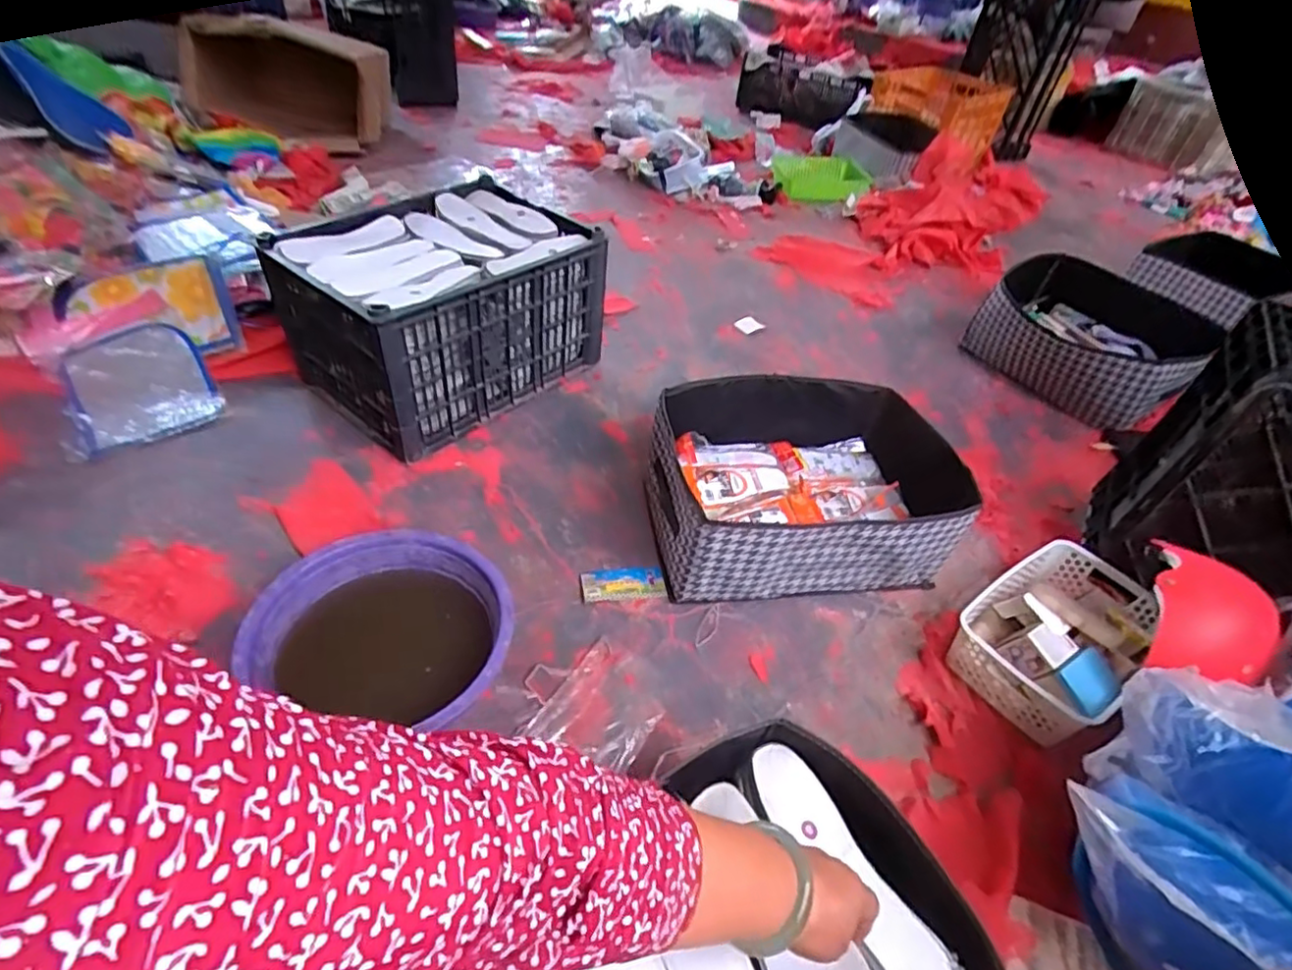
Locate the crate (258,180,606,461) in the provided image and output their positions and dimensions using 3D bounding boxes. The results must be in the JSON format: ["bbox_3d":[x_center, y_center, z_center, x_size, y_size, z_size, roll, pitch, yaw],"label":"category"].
[{"bbox_3d":[-0.365,-0.329,1.187,0.378,0.275,0.475,37,51,28],"label":"crate"}]

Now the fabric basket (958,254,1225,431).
[{"bbox_3d":[0.993,-0.330,1.427,0.438,0.165,0.376,34,50,27],"label":"fabric basket"}]

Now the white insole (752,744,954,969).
[{"bbox_3d":[0.172,0.329,0.558,0.055,0.023,0.215,-18,45,-24],"label":"white insole"}]

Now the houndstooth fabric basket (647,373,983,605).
[{"bbox_3d":[0.243,0.005,0.993,0.456,0.179,0.327,-3,45,-11],"label":"houndstooth fabric basket"}]

